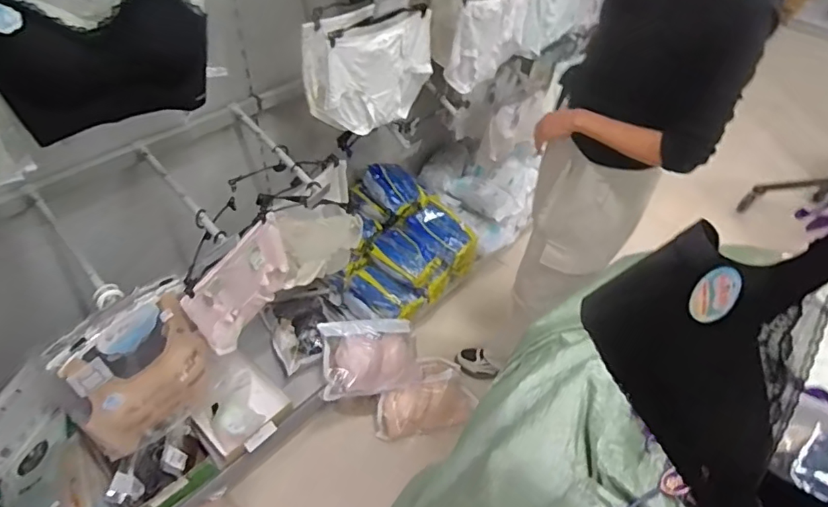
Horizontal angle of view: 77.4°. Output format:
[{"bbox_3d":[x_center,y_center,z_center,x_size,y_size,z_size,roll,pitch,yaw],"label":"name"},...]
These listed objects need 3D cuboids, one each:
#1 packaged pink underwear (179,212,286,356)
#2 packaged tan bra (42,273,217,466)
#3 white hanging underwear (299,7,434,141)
[{"bbox_3d":[-0.434,0.091,1.315,0.035,0.263,0.306,24,50,16],"label":"packaged pink underwear"},{"bbox_3d":[-0.604,0.260,1.152,0.060,0.390,0.294,19,42,35],"label":"packaged tan bra"},{"bbox_3d":[-0.118,-0.462,1.306,0.324,0.285,0.095,-25,54,-26],"label":"white hanging underwear"}]

